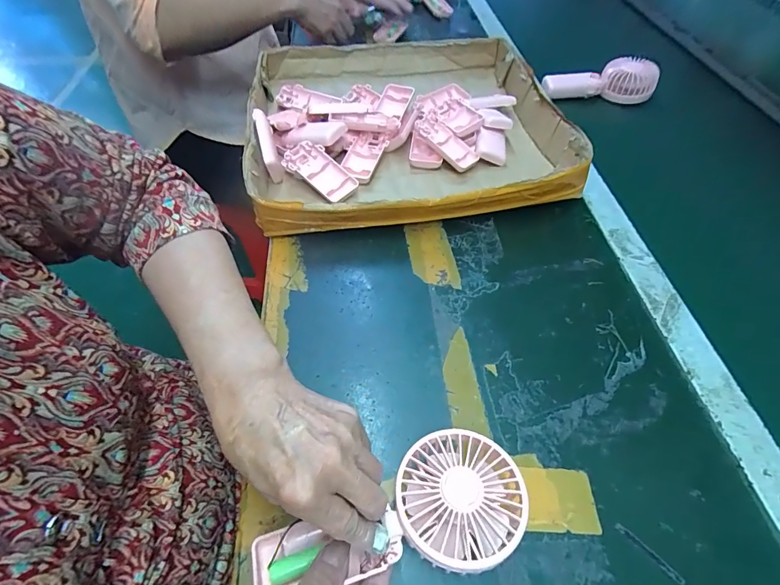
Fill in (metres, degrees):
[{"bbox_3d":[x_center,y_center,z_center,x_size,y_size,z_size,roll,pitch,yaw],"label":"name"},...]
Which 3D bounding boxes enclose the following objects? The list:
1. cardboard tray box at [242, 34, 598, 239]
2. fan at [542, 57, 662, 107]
[{"bbox_3d":[0.020,-0.241,0.555,0.403,0.057,0.393,-6,54,-7],"label":"cardboard tray box"},{"bbox_3d":[0.350,-0.365,0.674,0.169,0.048,0.079,3,54,-1],"label":"fan"}]

